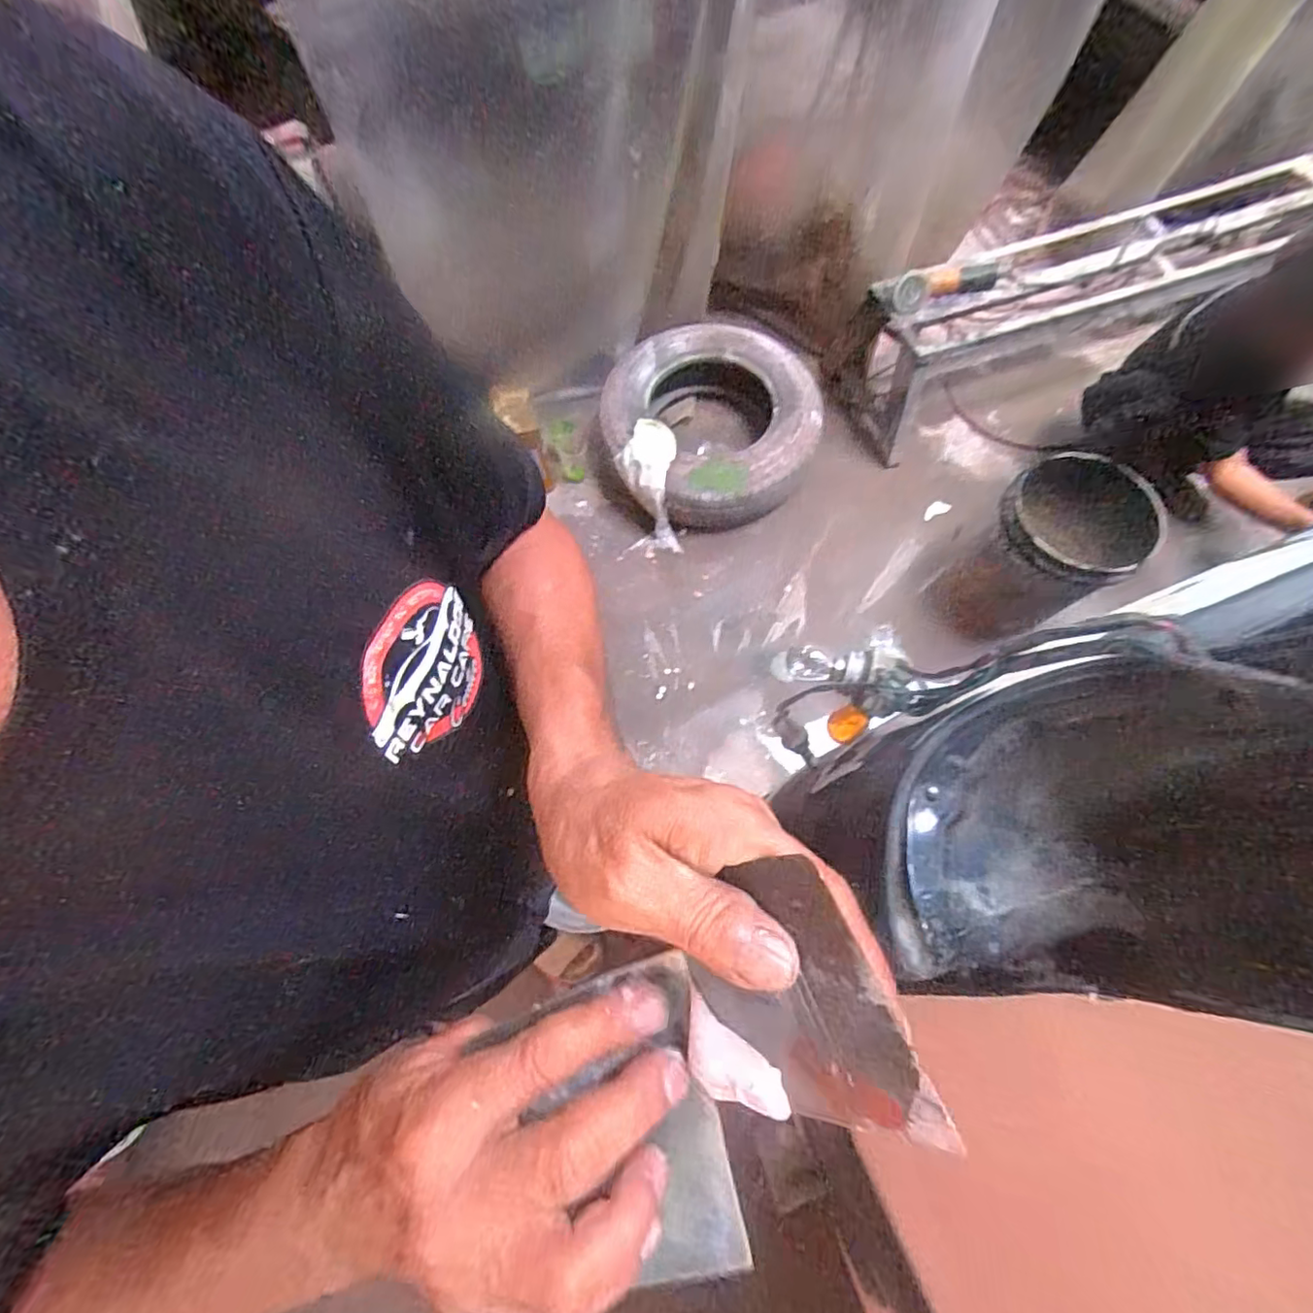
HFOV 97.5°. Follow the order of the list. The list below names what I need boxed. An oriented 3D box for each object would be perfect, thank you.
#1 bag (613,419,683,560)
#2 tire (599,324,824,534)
[{"bbox_3d":[-0.025,-0.462,1.593,0.164,0.227,0.298,-6,69,-2],"label":"bag"},{"bbox_3d":[0.151,-0.672,1.642,0.594,0.175,0.606,-4,69,-1],"label":"tire"}]

